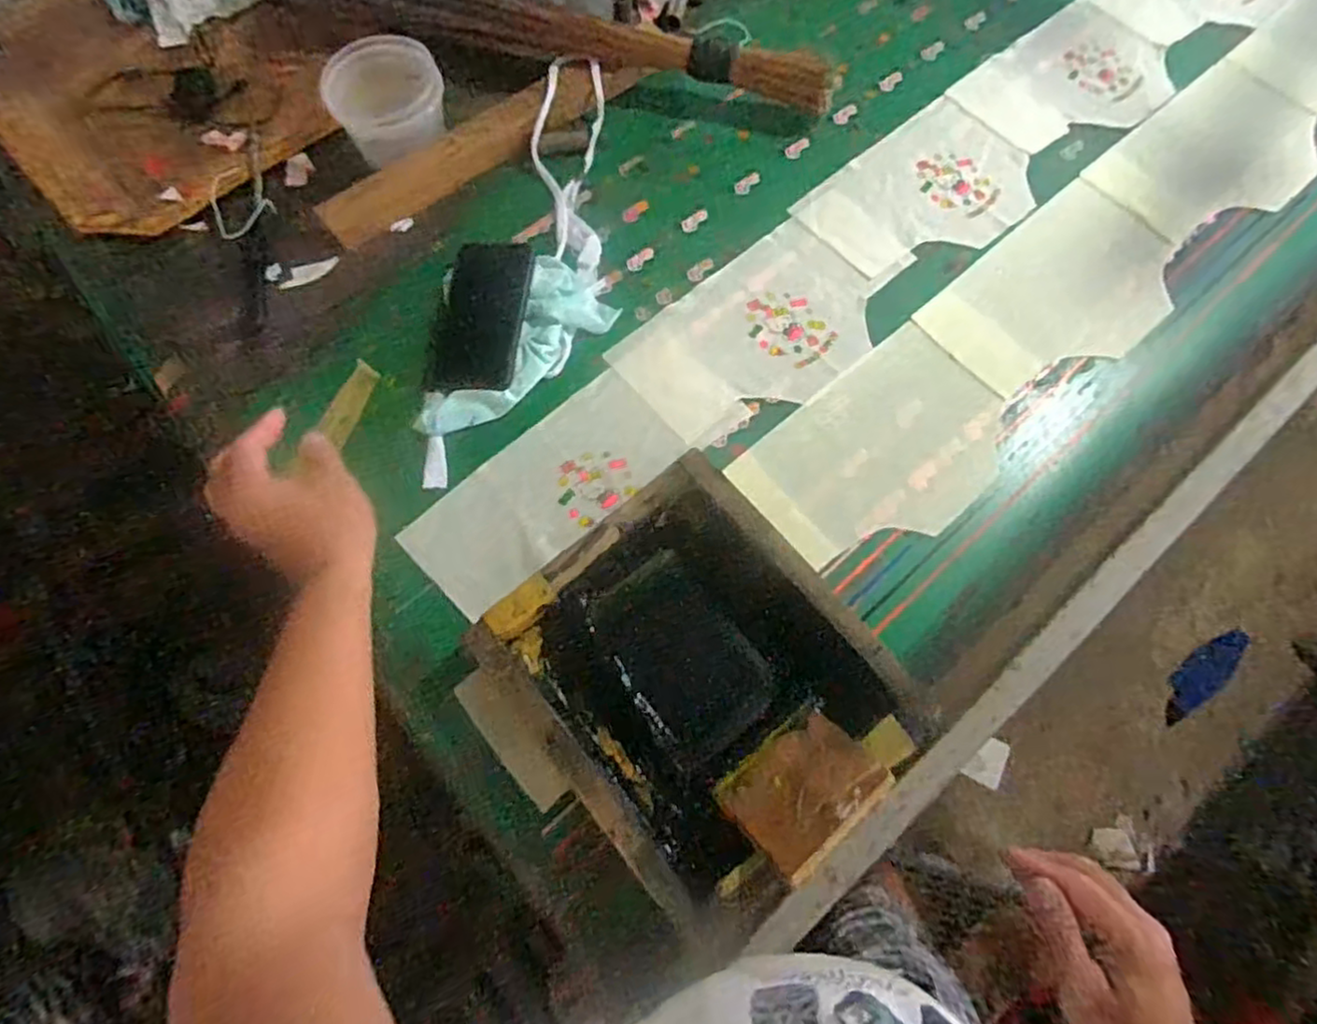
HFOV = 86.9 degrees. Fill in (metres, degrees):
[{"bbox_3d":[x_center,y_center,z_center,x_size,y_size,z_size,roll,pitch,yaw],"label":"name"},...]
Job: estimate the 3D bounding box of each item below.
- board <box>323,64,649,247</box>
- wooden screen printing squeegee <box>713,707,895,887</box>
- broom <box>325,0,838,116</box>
[{"bbox_3d":[-0.184,-0.394,0.741,0.370,0.010,0.061,-35,91,-10],"label":"board"},{"bbox_3d":[0.101,0.193,0.497,0.100,0.018,0.091,-39,34,-11],"label":"wooden screen printing squeegee"},{"bbox_3d":[-0.182,-0.551,0.779,0.764,0.066,0.091,17,70,7],"label":"broom"}]

